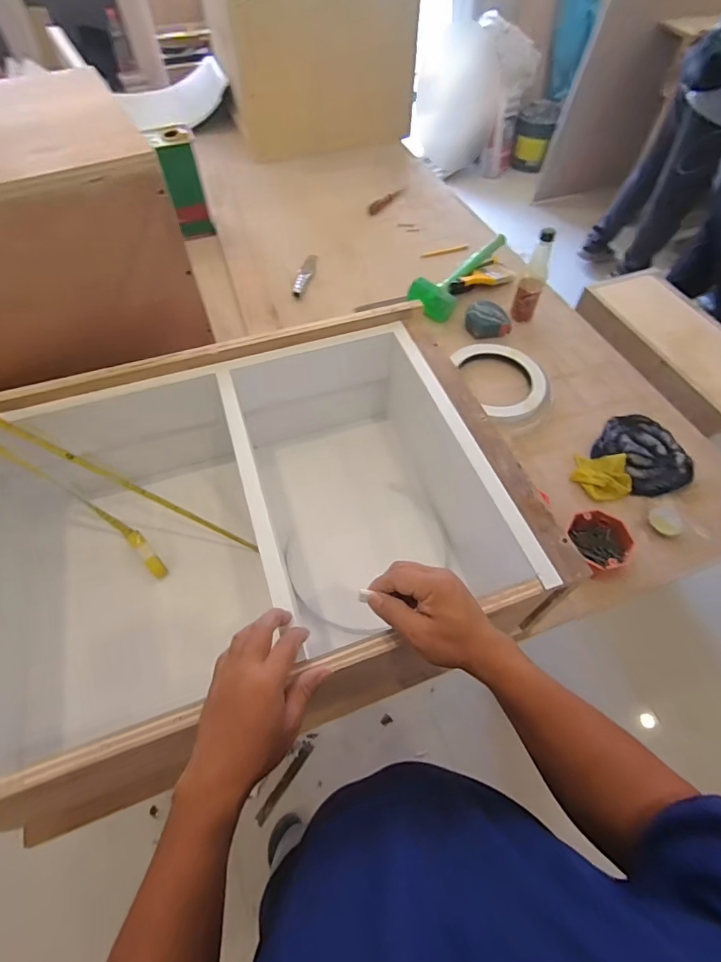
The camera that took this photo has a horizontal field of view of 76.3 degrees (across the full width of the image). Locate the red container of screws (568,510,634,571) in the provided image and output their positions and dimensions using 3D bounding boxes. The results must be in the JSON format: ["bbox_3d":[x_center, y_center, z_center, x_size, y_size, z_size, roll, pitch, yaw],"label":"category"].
[{"bbox_3d":[0.377,0.098,0.722,0.084,0.037,0.102,-4,56,-2],"label":"red container of screws"}]

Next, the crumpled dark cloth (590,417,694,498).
[{"bbox_3d":[0.516,-0.052,0.835,0.149,0.026,0.162,-29,61,-18],"label":"crumpled dark cloth"}]

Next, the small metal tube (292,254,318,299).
[{"bbox_3d":[-0.142,-0.525,1.156,0.037,0.020,0.186,10,57,7],"label":"small metal tube"}]

